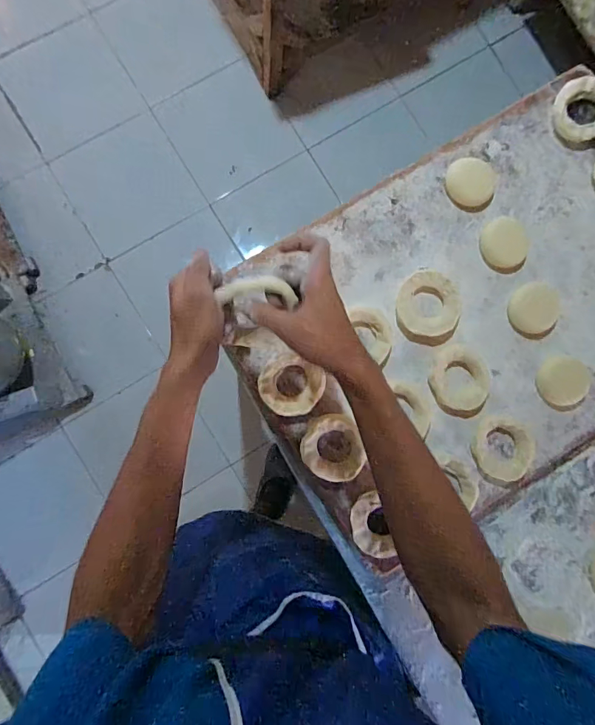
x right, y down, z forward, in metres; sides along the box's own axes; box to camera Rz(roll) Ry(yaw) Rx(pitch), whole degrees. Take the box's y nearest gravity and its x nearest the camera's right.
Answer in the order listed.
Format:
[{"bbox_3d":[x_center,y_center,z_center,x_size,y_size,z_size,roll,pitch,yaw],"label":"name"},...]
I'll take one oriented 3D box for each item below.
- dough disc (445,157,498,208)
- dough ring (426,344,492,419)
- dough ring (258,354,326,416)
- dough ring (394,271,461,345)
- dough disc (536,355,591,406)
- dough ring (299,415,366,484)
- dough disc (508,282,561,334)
[{"bbox_3d":[0.220,-0.228,0.546,0.063,0.007,0.056,11,86,-3],"label":"dough disc"},{"bbox_3d":[0.201,0.022,0.529,0.073,0.010,0.084,11,86,-3],"label":"dough ring"},{"bbox_3d":[-0.009,0.028,0.523,0.075,0.012,0.070,0,87,-3],"label":"dough ring"},{"bbox_3d":[0.162,-0.067,0.530,0.076,0.015,0.088,-7,87,-4],"label":"dough ring"},{"bbox_3d":[0.337,0.024,0.542,0.065,0.004,0.060,0,87,-3],"label":"dough disc"},{"bbox_3d":[0.041,0.103,0.520,0.069,0.014,0.080,-21,88,-4],"label":"dough ring"},{"bbox_3d":[0.298,-0.068,0.543,0.062,0.013,0.060,0,87,-3],"label":"dough disc"}]

